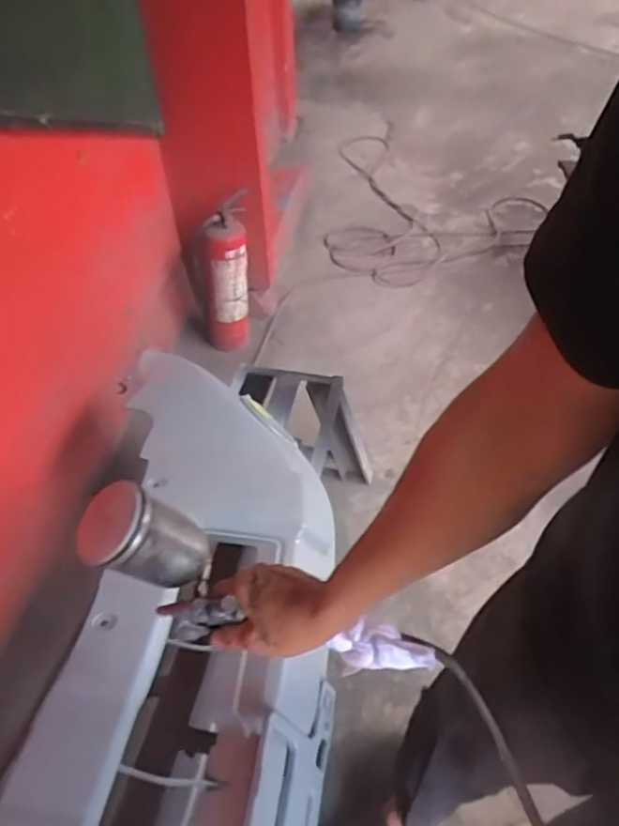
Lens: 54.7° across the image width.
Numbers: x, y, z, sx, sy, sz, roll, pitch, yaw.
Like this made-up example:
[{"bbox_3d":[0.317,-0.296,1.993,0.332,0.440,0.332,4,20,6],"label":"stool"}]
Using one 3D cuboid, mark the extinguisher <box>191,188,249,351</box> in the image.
[{"bbox_3d":[-0.275,-0.412,1.897,0.167,0.467,0.154,-2,46,-1],"label":"extinguisher"}]

